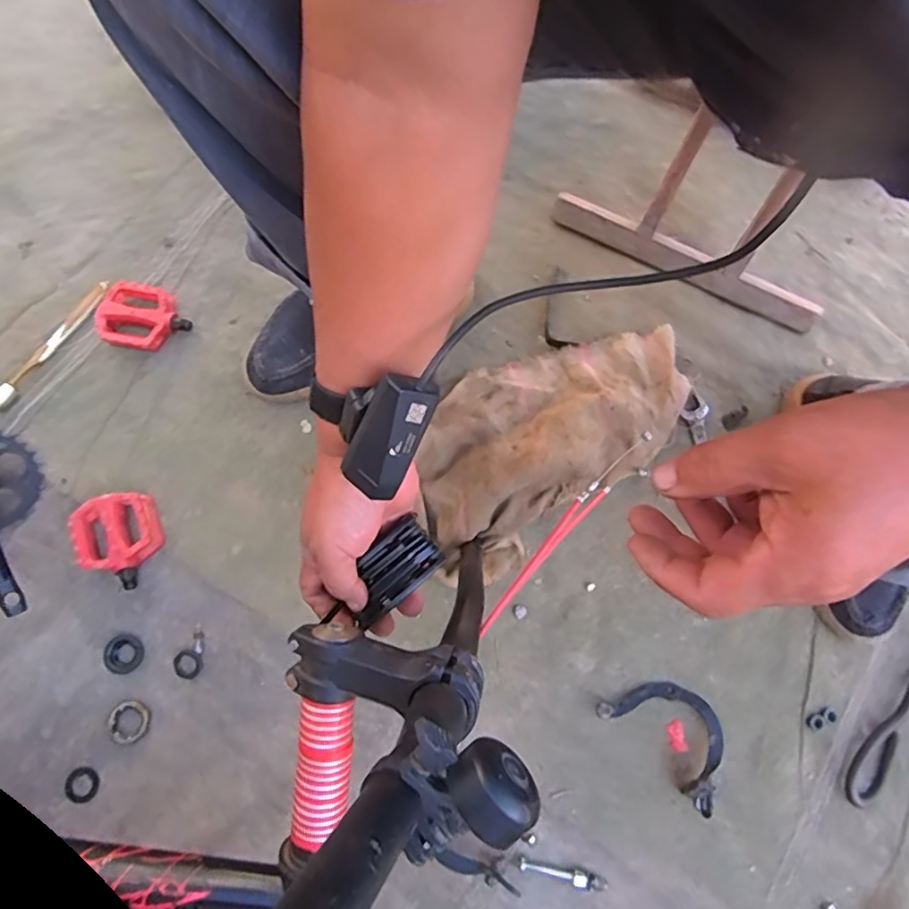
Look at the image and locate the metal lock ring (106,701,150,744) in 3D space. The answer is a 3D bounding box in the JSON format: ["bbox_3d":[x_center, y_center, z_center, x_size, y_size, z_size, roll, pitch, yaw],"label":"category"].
[{"bbox_3d":[-0.307,0.252,0.564,0.036,0.004,0.039,0,75,-1],"label":"metal lock ring"}]

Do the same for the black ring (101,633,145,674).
[{"bbox_3d":[-0.321,0.194,0.581,0.037,0.010,0.036,0,75,-1],"label":"black ring"}]

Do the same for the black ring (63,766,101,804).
[{"bbox_3d":[-0.345,0.306,0.553,0.032,0.004,0.030,0,75,-1],"label":"black ring"}]

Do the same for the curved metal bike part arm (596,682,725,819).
[{"bbox_3d":[0.206,0.256,0.561,0.121,0.029,0.079,43,78,9],"label":"curved metal bike part arm"}]

